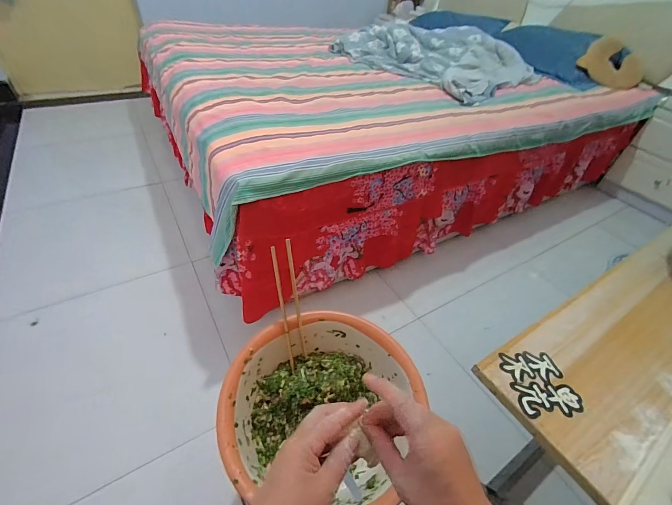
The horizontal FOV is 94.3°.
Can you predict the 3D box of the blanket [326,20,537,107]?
[{"bbox_3d":[0.542,-0.987,1.534,0.821,0.125,0.827,-24,52,-28],"label":"blanket"}]

